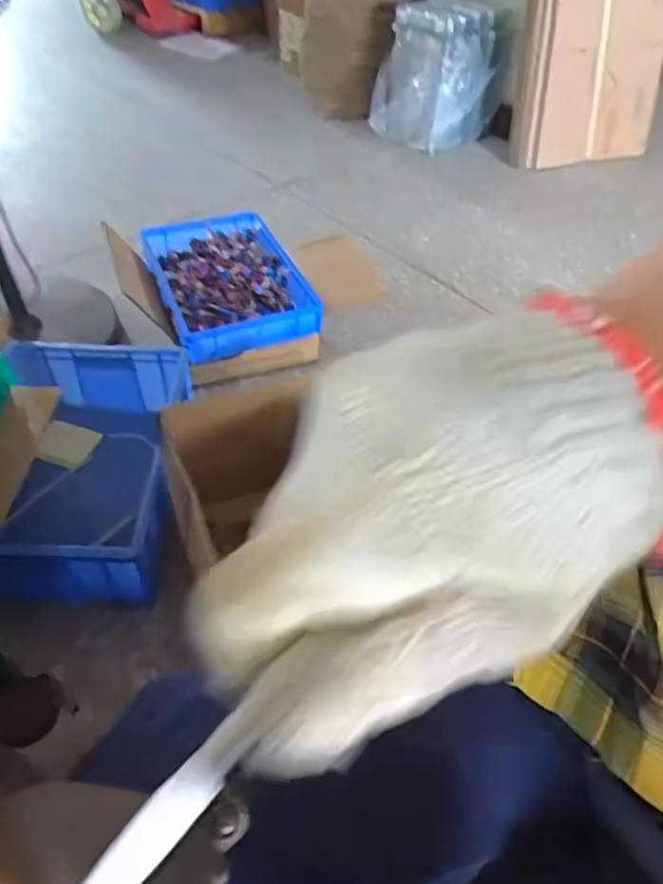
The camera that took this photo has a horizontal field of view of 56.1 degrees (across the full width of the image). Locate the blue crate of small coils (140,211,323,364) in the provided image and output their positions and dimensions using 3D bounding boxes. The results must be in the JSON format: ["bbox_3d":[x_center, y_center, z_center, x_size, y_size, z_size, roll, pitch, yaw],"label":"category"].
[{"bbox_3d":[-0.228,-0.351,1.346,0.280,0.098,0.408,-15,50,-17],"label":"blue crate of small coils"}]

